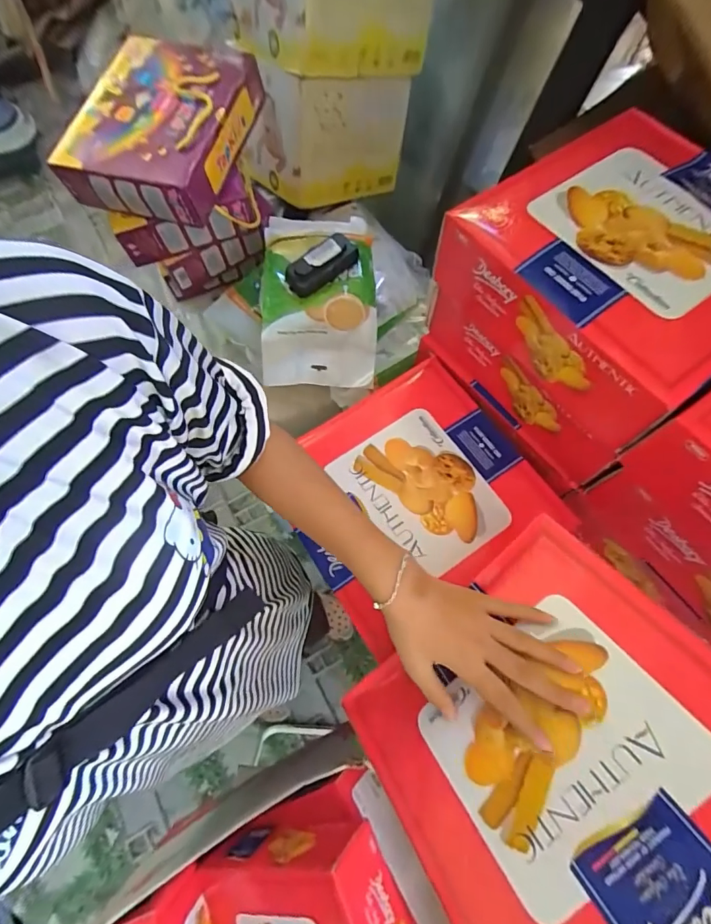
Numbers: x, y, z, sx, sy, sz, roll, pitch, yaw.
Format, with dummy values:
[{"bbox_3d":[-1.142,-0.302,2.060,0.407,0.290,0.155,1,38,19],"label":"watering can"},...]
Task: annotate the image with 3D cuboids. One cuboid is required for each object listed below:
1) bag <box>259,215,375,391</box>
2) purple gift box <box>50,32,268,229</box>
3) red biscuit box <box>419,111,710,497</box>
[{"bbox_3d":[-0.054,-0.249,0.632,0.165,0.081,0.268,-1,70,1],"label":"bag"},{"bbox_3d":[-0.258,-0.455,0.589,0.203,0.069,0.264,11,70,5],"label":"purple gift box"},{"bbox_3d":[0.269,-0.179,0.480,0.279,0.184,0.272,-36,73,-11],"label":"red biscuit box"}]

